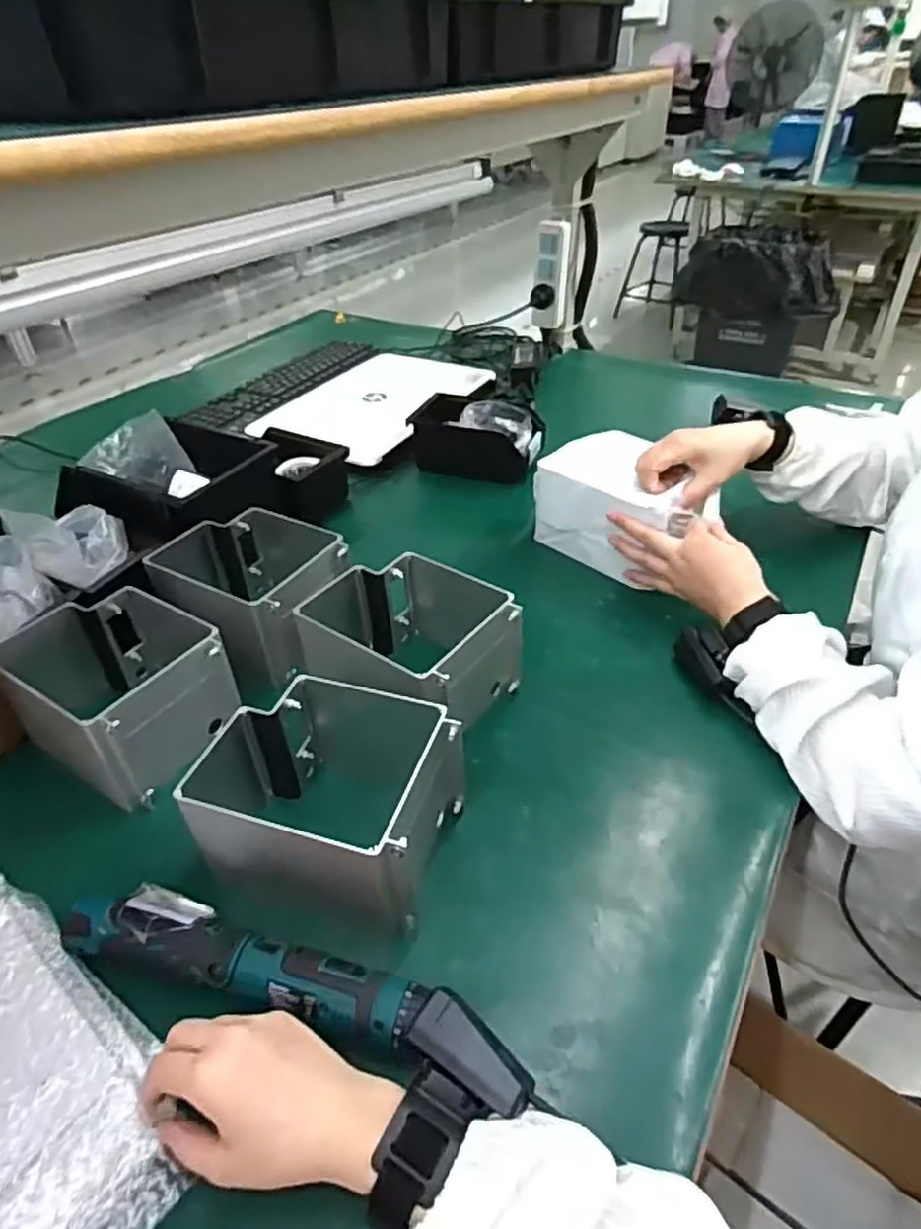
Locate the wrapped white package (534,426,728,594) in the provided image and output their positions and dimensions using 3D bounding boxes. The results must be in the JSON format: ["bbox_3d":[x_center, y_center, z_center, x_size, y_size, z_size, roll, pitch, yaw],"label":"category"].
[{"bbox_3d":[0.187,-0.120,0.809,0.120,0.106,0.173,-29,46,-29],"label":"wrapped white package"}]

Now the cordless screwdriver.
[{"bbox_3d":[-0.104,0.228,0.436,0.302,0.064,0.047,11,41,16],"label":"cordless screwdriver"}]

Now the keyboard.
[{"bbox_3d":[-0.297,-0.402,1.222,0.142,0.017,0.406,20,44,25],"label":"keyboard"}]

